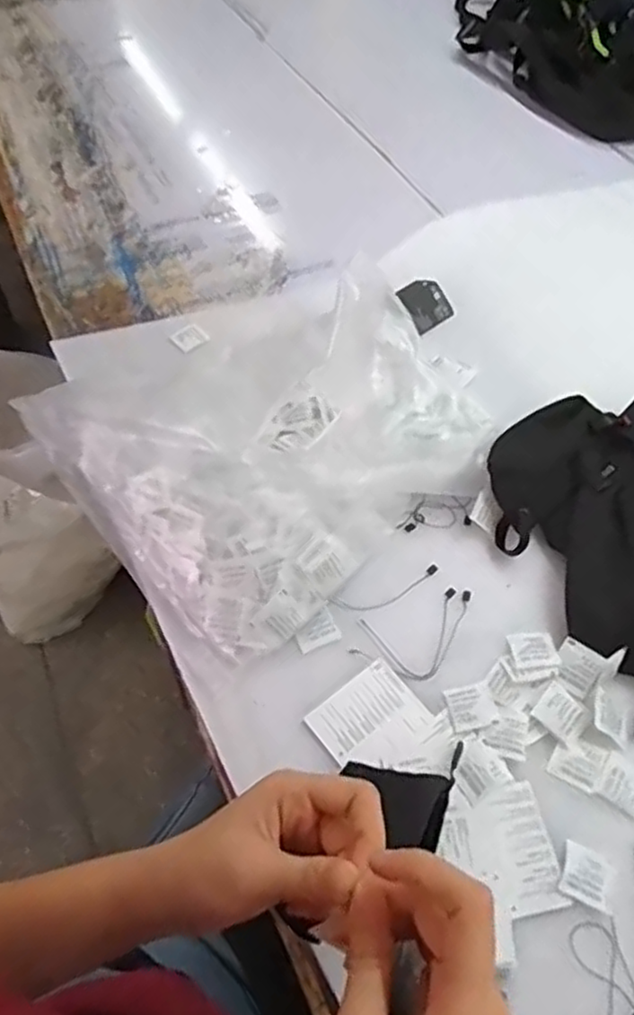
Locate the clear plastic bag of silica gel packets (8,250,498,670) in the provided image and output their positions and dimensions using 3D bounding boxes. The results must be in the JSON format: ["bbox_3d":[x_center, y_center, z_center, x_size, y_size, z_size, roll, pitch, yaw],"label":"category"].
[{"bbox_3d":[-0.034,-0.087,0.728,0.406,0.111,0.347,-32,60,-23],"label":"clear plastic bag of silica gel packets"}]

